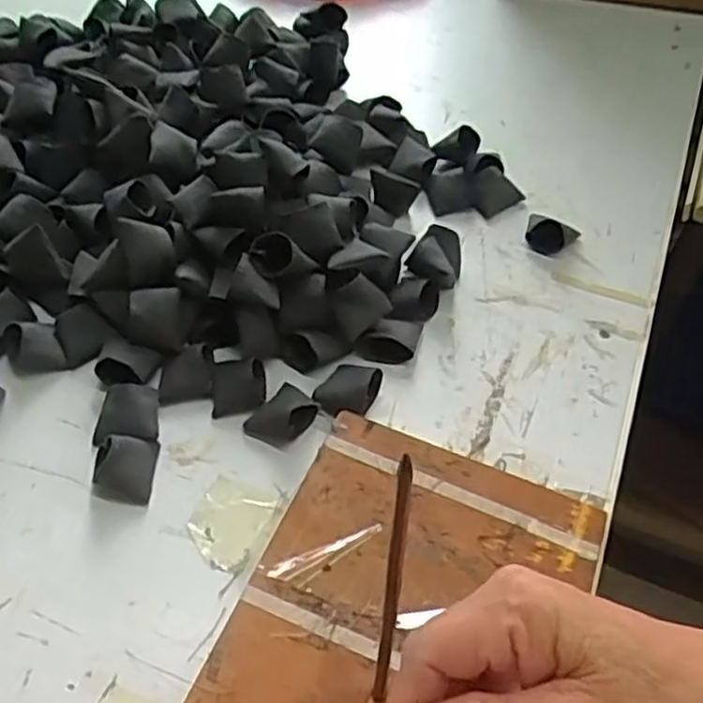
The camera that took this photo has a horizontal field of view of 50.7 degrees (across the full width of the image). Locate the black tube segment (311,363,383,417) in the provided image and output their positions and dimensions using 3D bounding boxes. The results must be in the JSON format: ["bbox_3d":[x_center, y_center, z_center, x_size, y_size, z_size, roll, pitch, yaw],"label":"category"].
[{"bbox_3d":[-0.001,0.025,0.505,0.035,0.011,0.043,24,54,15],"label":"black tube segment"}]

